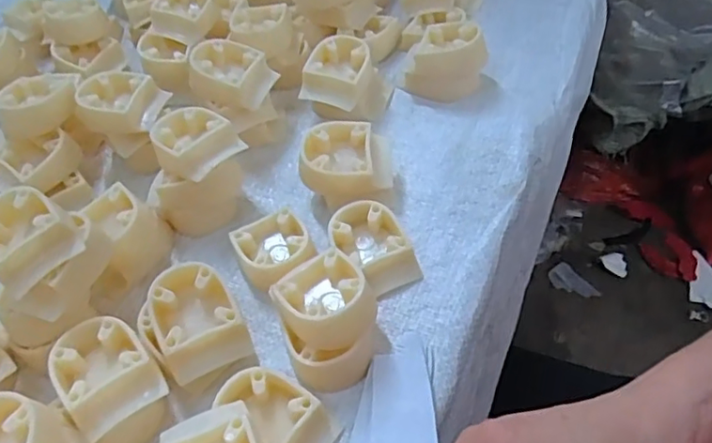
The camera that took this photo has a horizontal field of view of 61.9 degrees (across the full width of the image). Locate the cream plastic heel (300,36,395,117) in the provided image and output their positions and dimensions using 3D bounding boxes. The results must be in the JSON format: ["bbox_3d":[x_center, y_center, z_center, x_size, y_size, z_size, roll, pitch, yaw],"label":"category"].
[{"bbox_3d":[-0.007,-0.111,0.461,0.062,0.037,0.060,10,53,15],"label":"cream plastic heel"}]

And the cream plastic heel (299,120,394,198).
[{"bbox_3d":[-0.007,-0.038,0.403,0.063,0.040,0.049,-8,50,1],"label":"cream plastic heel"}]

